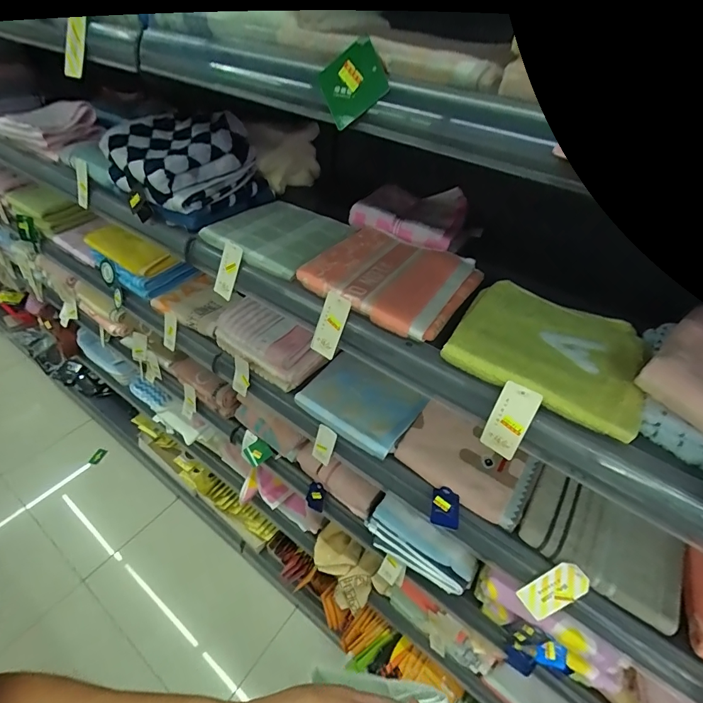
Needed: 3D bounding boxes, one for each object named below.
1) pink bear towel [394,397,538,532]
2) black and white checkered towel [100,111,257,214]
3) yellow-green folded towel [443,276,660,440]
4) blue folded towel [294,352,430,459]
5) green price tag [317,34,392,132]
[{"bbox_3d":[0.179,0.160,0.596,0.186,0.022,0.139,30,48,24],"label":"pink bear towel"},{"bbox_3d":[-0.267,-0.309,0.601,0.185,0.096,0.171,35,50,28],"label":"black and white checkered towel"},{"bbox_3d":[0.213,-0.007,0.420,0.183,0.019,0.163,26,46,20],"label":"yellow-green folded towel"},{"bbox_3d":[0.016,0.085,0.671,0.187,0.027,0.146,29,48,23],"label":"blue folded towel"},{"bbox_3d":[0.001,-0.203,0.297,0.050,0.043,0.009,-18,11,37],"label":"green price tag"}]

